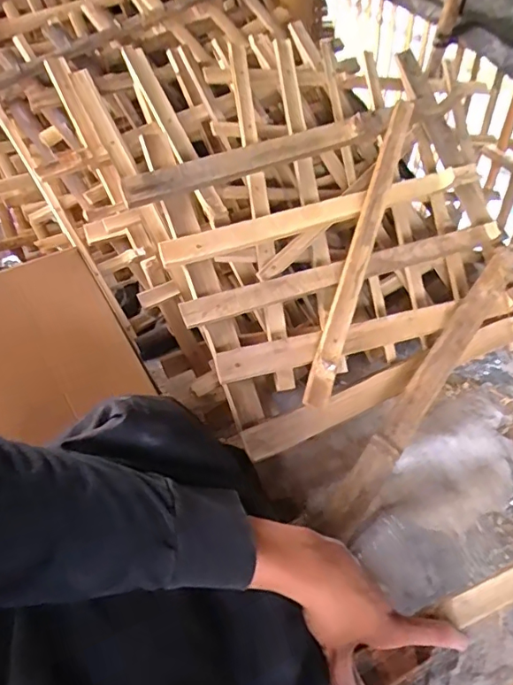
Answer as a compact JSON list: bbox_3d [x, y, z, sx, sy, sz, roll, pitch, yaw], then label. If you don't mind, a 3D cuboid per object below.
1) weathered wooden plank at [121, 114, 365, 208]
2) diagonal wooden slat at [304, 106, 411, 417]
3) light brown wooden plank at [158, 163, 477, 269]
[{"bbox_3d":[-0.007,-0.255,0.711,0.362,0.020,0.042,-24,93,-20],"label":"weathered wooden plank"},{"bbox_3d":[0.148,-0.139,0.711,0.029,0.020,0.481,16,72,14],"label":"diagonal wooden slat"},{"bbox_3d":[0.109,-0.187,0.727,0.509,0.015,0.035,-19,95,-19],"label":"light brown wooden plank"}]

